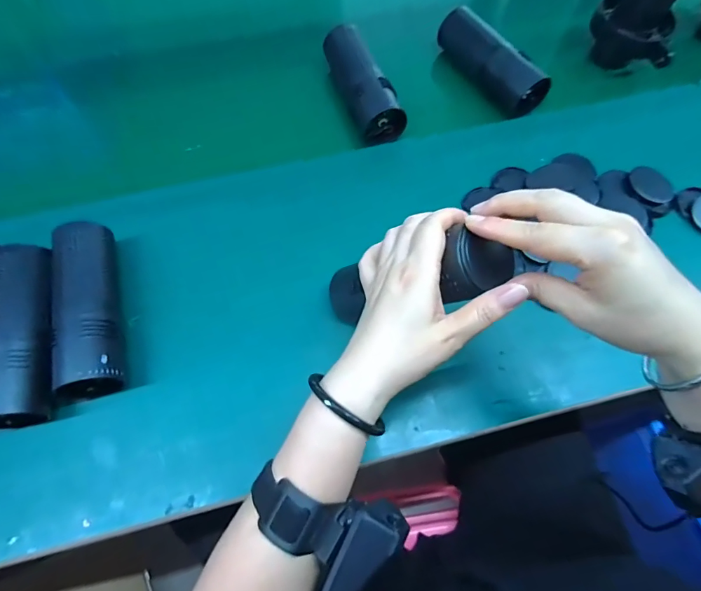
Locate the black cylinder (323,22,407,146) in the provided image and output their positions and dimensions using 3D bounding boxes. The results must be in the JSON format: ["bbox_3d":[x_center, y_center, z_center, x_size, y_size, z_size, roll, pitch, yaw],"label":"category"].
[{"bbox_3d":[0.009,-0.269,0.527,0.053,0.055,0.164,-21,68,-9],"label":"black cylinder"}]

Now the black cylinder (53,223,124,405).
[{"bbox_3d":[-0.246,0.012,0.396,0.054,0.056,0.167,-12,67,-5],"label":"black cylinder"}]

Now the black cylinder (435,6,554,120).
[{"bbox_3d":[0.176,-0.301,0.534,0.053,0.044,0.170,-28,69,-11],"label":"black cylinder"}]

